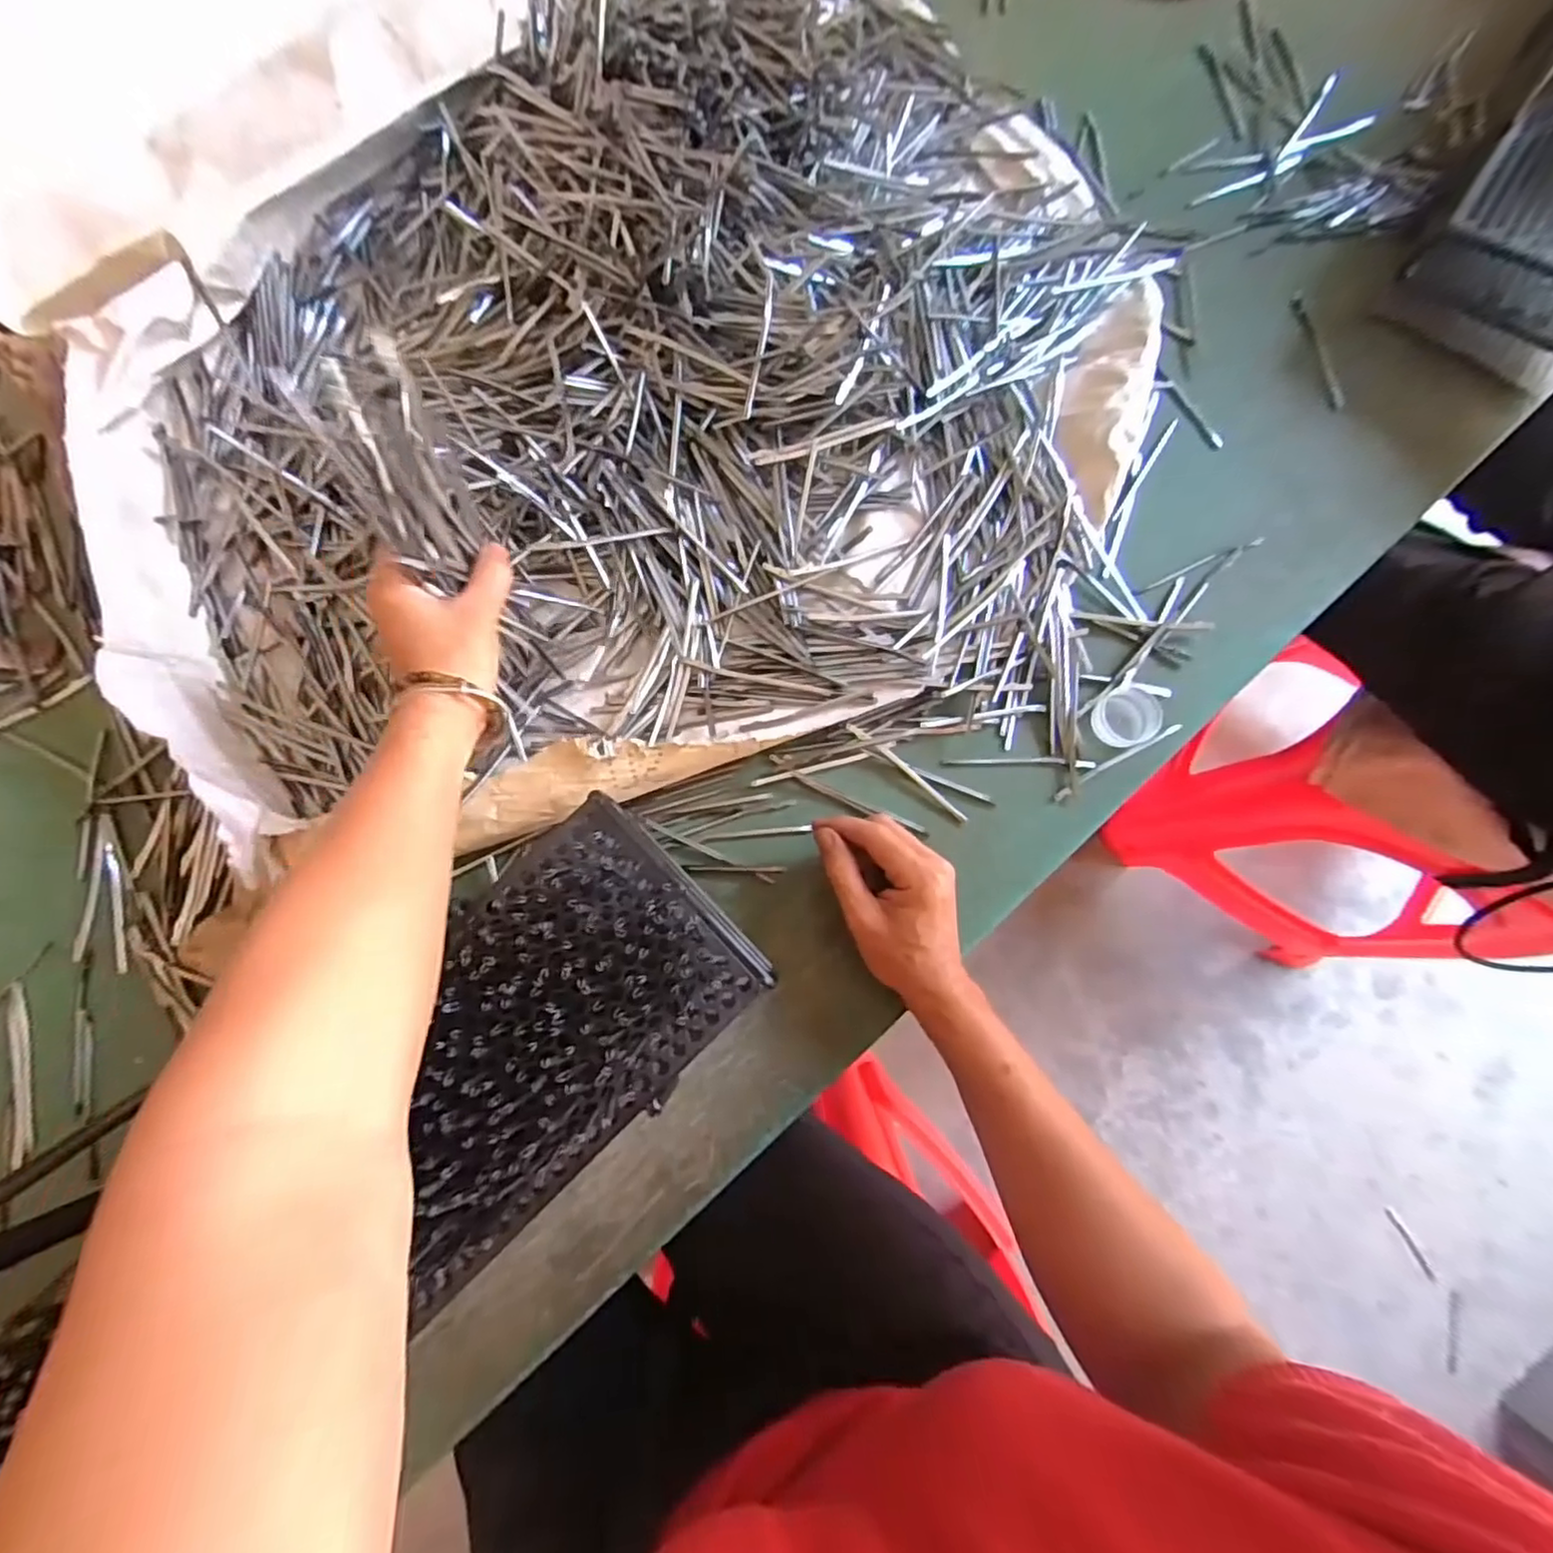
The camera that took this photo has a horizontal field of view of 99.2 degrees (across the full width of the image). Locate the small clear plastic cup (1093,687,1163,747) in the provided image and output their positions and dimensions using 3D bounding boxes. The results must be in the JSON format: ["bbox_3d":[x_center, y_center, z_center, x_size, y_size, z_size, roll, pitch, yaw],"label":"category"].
[{"bbox_3d":[0.241,-0.040,0.456,0.043,0.017,0.038,-29,81,-6],"label":"small clear plastic cup"}]

